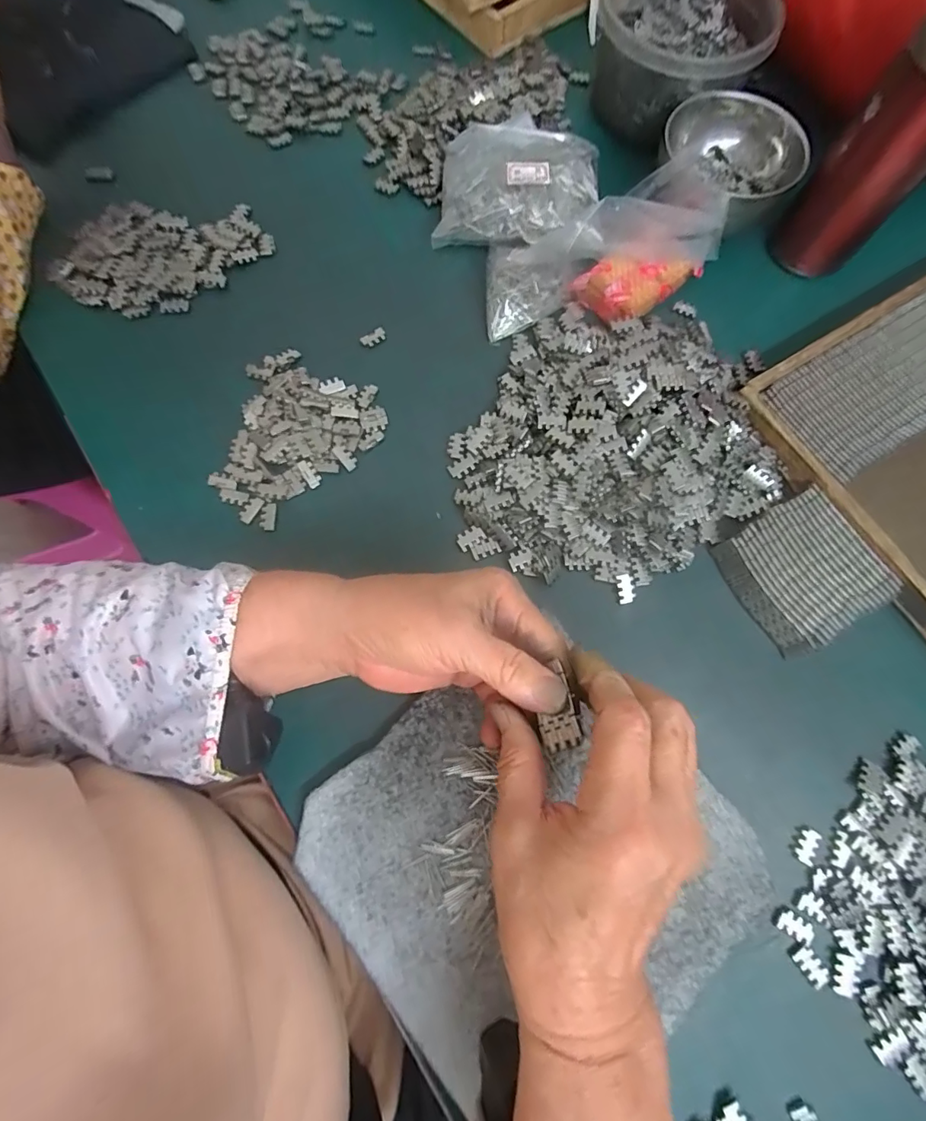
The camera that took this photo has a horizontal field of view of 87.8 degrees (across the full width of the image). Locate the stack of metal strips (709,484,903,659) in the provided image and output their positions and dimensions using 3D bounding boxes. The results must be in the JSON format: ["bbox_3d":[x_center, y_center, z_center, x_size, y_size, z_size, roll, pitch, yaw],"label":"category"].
[{"bbox_3d":[0.228,0.006,0.323,0.086,0.018,0.085,-30,77,-10],"label":"stack of metal strips"}]

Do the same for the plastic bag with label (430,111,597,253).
[{"bbox_3d":[0.044,-0.312,0.397,0.125,0.033,0.098,1,74,-2],"label":"plastic bag with label"}]

